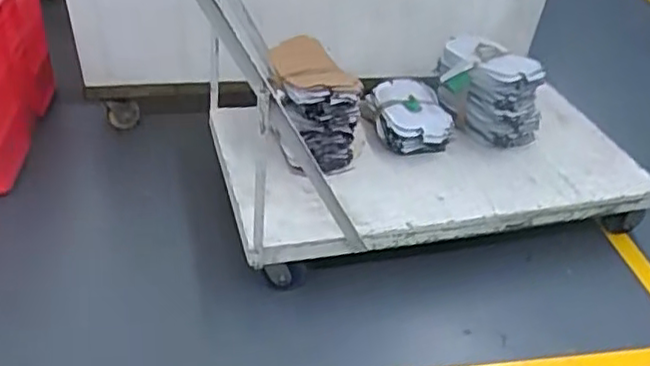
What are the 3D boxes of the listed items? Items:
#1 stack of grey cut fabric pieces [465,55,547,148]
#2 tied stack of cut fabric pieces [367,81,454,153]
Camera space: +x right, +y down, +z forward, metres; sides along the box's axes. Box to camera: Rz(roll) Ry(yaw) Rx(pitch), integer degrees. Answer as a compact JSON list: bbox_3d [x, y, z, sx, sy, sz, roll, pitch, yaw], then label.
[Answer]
[{"bbox_3d":[0.470,-0.211,1.774,0.171,0.226,0.148,-2,35,-7],"label":"stack of grey cut fabric pieces"},{"bbox_3d":[0.226,-0.178,1.830,0.207,0.104,0.260,-3,35,-8],"label":"tied stack of cut fabric pieces"}]

